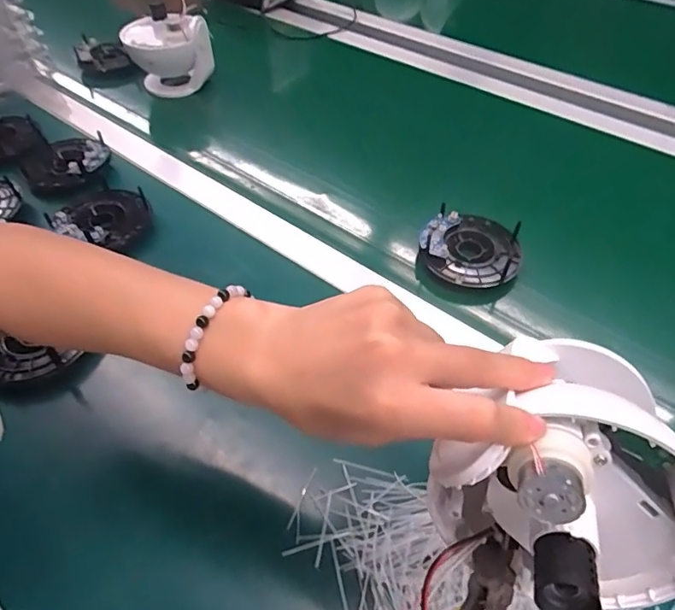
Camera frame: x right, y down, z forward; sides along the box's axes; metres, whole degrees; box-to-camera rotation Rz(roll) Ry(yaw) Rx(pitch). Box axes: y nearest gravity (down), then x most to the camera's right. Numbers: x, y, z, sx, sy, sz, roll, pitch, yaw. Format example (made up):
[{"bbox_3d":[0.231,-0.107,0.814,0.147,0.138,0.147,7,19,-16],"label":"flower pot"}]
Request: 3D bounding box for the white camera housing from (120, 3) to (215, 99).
[{"bbox_3d":[-0.242,-0.367,0.729,0.113,0.099,0.090,-13,51,-10],"label":"white camera housing"}]

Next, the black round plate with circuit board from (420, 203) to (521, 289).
[{"bbox_3d":[0.135,-0.057,0.517,0.096,0.036,0.098,0,50,0],"label":"black round plate with circuit board"}]

